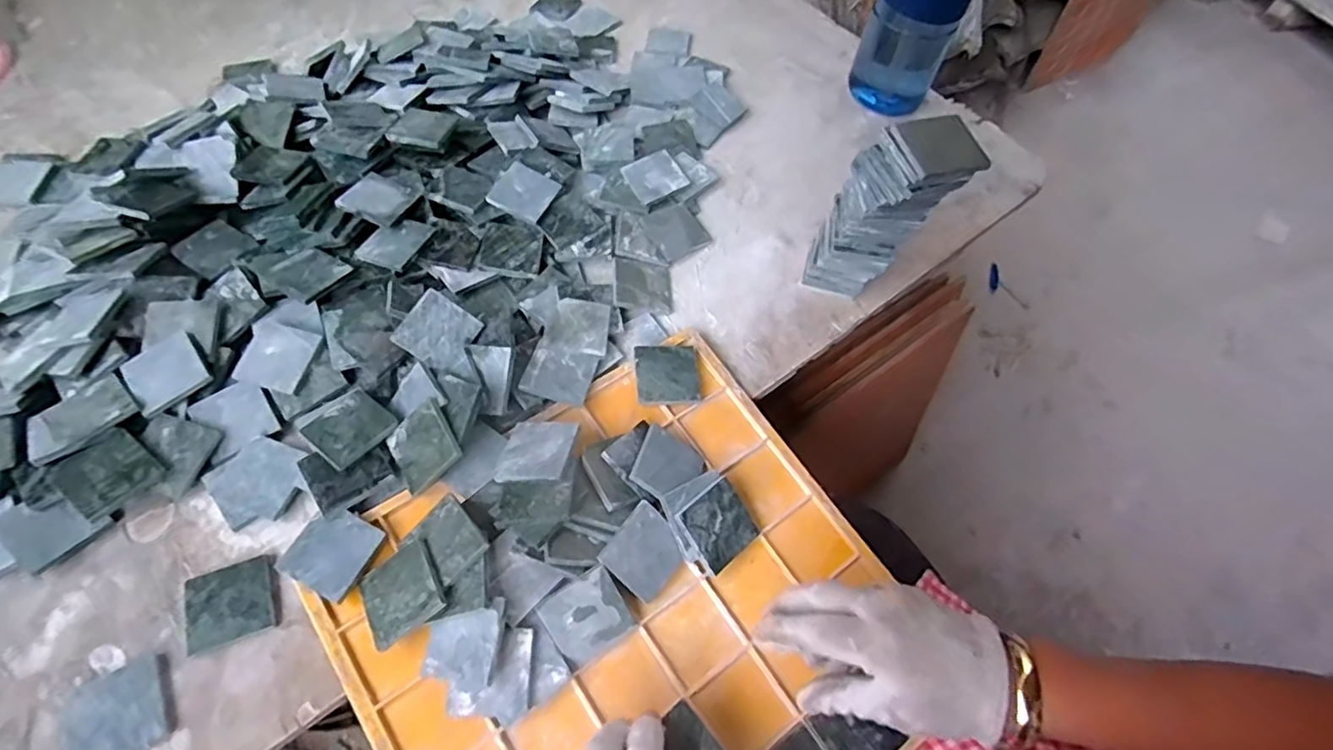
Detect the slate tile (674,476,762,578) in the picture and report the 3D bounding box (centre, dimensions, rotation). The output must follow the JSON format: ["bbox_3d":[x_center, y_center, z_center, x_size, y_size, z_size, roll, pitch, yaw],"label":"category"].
[{"bbox_3d":[0.037,0.104,0.437,0.048,0.004,0.050,-33,93,-27],"label":"slate tile"}]

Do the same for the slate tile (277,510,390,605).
[{"bbox_3d":[-0.217,0.114,0.411,0.049,0.008,0.050,26,65,9],"label":"slate tile"}]

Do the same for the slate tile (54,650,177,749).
[{"bbox_3d":[-0.323,0.203,0.374,0.055,0.008,0.054,-32,66,-21],"label":"slate tile"}]

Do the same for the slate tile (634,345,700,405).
[{"bbox_3d":[0.001,-0.001,0.500,0.049,0.004,0.049,-1,68,-8],"label":"slate tile"}]

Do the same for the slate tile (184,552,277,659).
[{"bbox_3d":[-0.281,0.147,0.409,0.053,0.004,0.049,-18,62,-14],"label":"slate tile"}]

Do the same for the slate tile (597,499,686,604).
[{"bbox_3d":[-0.013,0.122,0.429,0.054,0.006,0.049,48,71,-16],"label":"slate tile"}]

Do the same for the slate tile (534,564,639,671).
[{"bbox_3d":[-0.051,0.157,0.410,0.050,0.004,0.049,-32,99,-17],"label":"slate tile"}]

